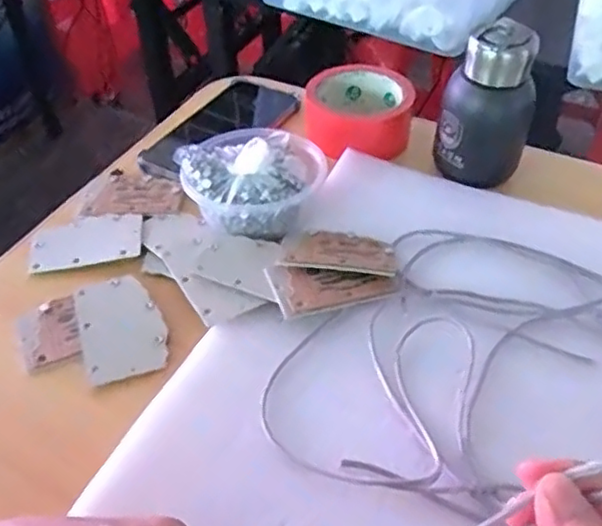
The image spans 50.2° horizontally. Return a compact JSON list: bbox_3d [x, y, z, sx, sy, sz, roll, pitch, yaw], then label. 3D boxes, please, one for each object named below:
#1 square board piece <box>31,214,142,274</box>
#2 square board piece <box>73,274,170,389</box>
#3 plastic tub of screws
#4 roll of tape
[{"bbox_3d":[-0.168,-0.018,0.505,0.083,0.007,0.053,-8,46,-6],"label":"square board piece"},{"bbox_3d":[-0.125,0.043,0.443,0.056,0.006,0.086,-19,48,-16],"label":"square board piece"},{"bbox_3d":[-0.034,-0.073,0.500,0.100,0.054,0.096,-1,46,1],"label":"plastic tub of screws"},{"bbox_3d":[0.051,-0.143,0.599,0.098,0.043,0.088,1,46,2],"label":"roll of tape"}]

